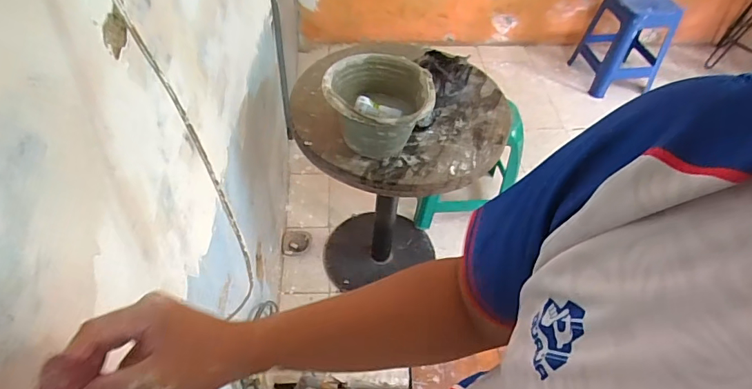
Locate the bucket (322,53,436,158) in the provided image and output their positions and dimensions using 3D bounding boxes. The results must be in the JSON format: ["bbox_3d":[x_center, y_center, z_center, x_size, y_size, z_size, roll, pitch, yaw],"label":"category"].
[{"bbox_3d":[0.004,-0.192,1.110,0.237,0.166,0.244,2,49,-2],"label":"bucket"}]

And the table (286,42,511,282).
[{"bbox_3d":[0.048,0.001,1.548,0.551,0.803,0.576,2,49,-2],"label":"table"}]

